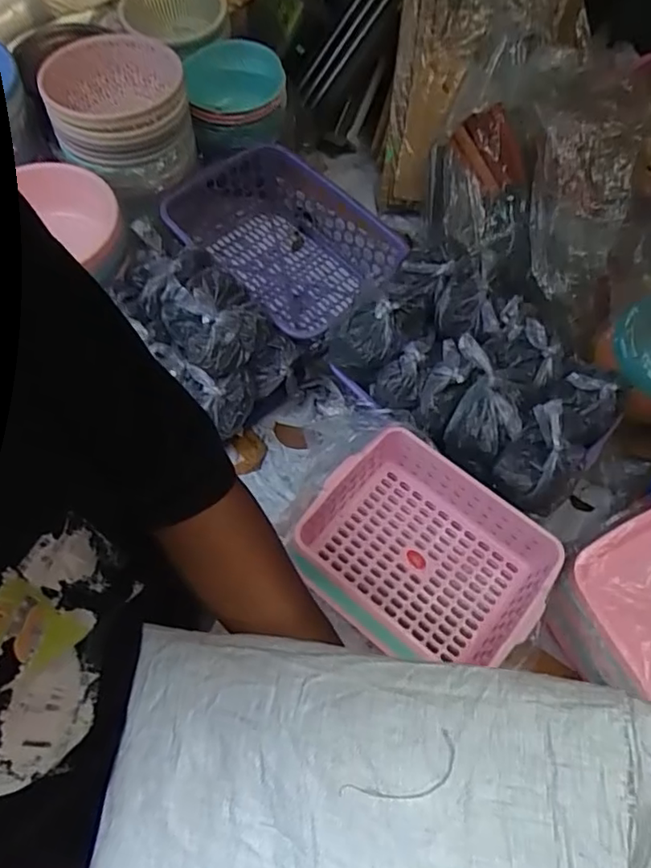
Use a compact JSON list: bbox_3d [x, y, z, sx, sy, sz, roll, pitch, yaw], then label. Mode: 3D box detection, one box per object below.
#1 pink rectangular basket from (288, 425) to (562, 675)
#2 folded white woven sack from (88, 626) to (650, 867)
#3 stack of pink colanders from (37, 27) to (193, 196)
[{"bbox_3d":[0.140,0.159,0.797,0.310,0.109,0.224,35,68,16],"label":"pink rectangular basket"},{"bbox_3d":[0.013,0.251,0.346,0.340,0.027,0.224,1,76,18],"label":"folded white woven sack"},{"bbox_3d":[-0.363,-0.578,1.051,0.227,0.136,0.248,-15,64,-9],"label":"stack of pink colanders"}]

